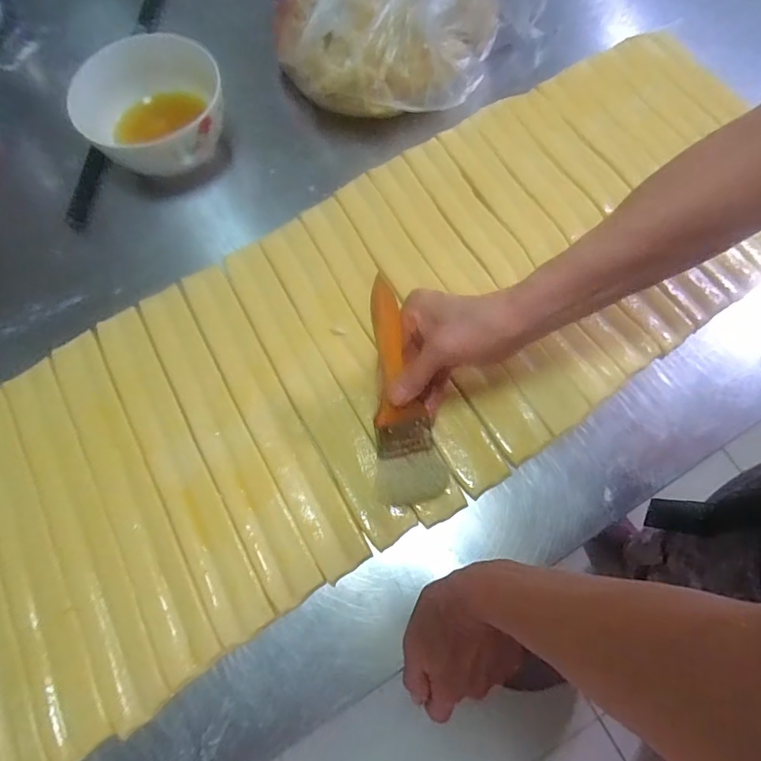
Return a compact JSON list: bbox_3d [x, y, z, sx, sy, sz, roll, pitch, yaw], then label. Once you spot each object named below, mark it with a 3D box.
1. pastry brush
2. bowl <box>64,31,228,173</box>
[{"bbox_3d":[0.016,0.009,0.413,0.054,0.026,0.178,-7,92,0],"label":"pastry brush"},{"bbox_3d":[-0.227,-0.275,0.536,0.122,0.078,0.130,-1,70,2],"label":"bowl"}]

